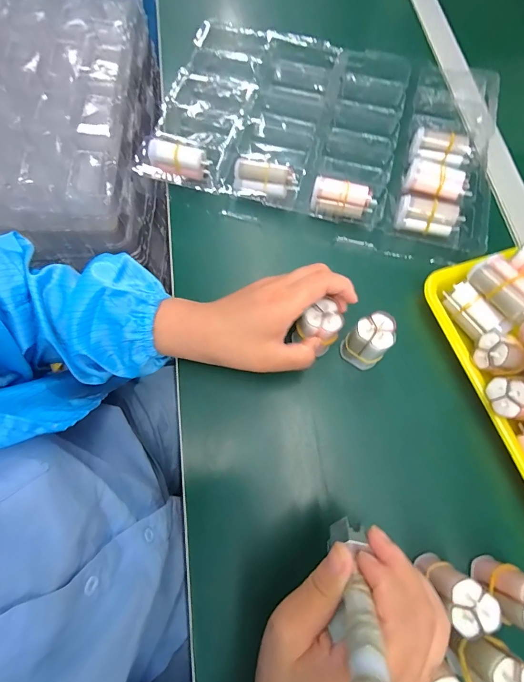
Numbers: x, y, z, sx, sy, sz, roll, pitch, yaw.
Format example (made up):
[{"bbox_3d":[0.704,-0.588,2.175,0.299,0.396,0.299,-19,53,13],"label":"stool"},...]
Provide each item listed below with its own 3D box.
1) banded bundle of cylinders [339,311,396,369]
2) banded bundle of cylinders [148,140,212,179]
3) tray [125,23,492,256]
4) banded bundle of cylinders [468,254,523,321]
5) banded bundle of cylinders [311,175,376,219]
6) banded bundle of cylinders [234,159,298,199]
[{"bbox_3d":[0.101,-0.001,0.334,0.036,0.061,0.033,1,71,-2],"label":"banded bundle of cylinders"},{"bbox_3d":[-0.098,-0.210,0.413,0.065,0.027,0.029,15,71,3],"label":"banded bundle of cylinders"},{"bbox_3d":[0.086,-0.281,0.449,0.407,0.043,0.304,14,71,3],"label":"tray"},{"bbox_3d":[0.227,-0.049,0.328,0.028,0.029,0.066,-22,73,-9],"label":"banded bundle of cylinders"},{"bbox_3d":[0.092,-0.159,0.397,0.069,0.028,0.036,8,71,1],"label":"banded bundle of cylinders"},{"bbox_3d":[0.004,-0.188,0.403,0.071,0.030,0.028,18,71,4],"label":"banded bundle of cylinders"}]

